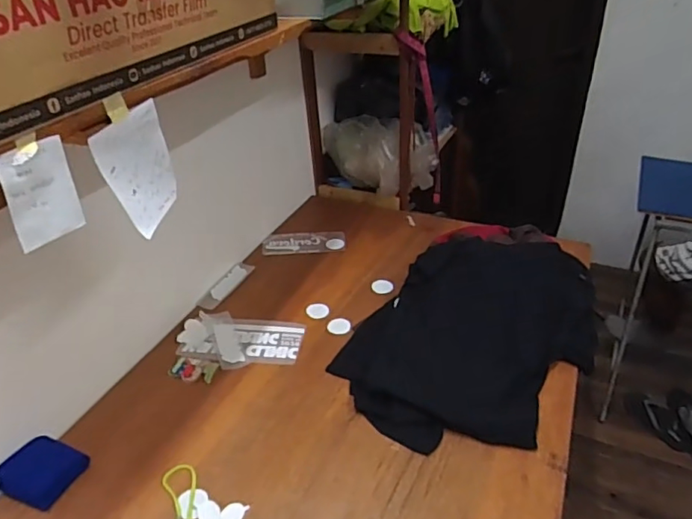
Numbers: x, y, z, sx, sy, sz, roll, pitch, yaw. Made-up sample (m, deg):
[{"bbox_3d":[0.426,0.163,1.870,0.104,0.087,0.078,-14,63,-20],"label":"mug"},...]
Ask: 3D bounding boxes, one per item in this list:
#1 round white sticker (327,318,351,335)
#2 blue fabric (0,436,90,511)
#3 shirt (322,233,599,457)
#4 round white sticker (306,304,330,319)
[{"bbox_3d":[-0.016,0.156,1.240,0.054,0.004,0.055,-2,34,1],"label":"round white sticker"},{"bbox_3d":[-0.535,0.371,0.932,0.117,0.044,0.107,10,36,18],"label":"blue fabric"},{"bbox_3d":[0.291,0.128,1.148,0.416,0.131,0.650,24,43,34],"label":"shirt"},{"bbox_3d":[-0.070,0.125,1.286,0.055,0.007,0.047,30,57,33],"label":"round white sticker"}]

